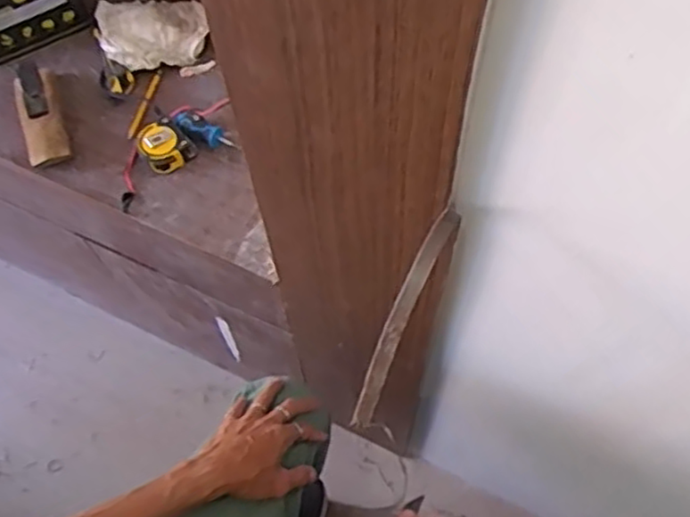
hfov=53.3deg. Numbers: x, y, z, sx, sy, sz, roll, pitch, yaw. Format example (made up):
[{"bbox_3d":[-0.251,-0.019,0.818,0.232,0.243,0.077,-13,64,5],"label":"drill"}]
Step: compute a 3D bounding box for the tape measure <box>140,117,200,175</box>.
[{"bbox_3d":[-0.246,-0.153,0.940,0.064,0.036,0.072,-39,69,-16],"label":"tape measure"}]

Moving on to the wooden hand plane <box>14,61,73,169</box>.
[{"bbox_3d":[-0.428,-0.208,0.959,0.054,0.039,0.167,-19,65,-7],"label":"wooden hand plane"}]

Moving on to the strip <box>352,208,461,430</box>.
[{"bbox_3d":[0.042,0.048,0.513,0.014,0.050,0.177,25,101,14],"label":"strip"}]

